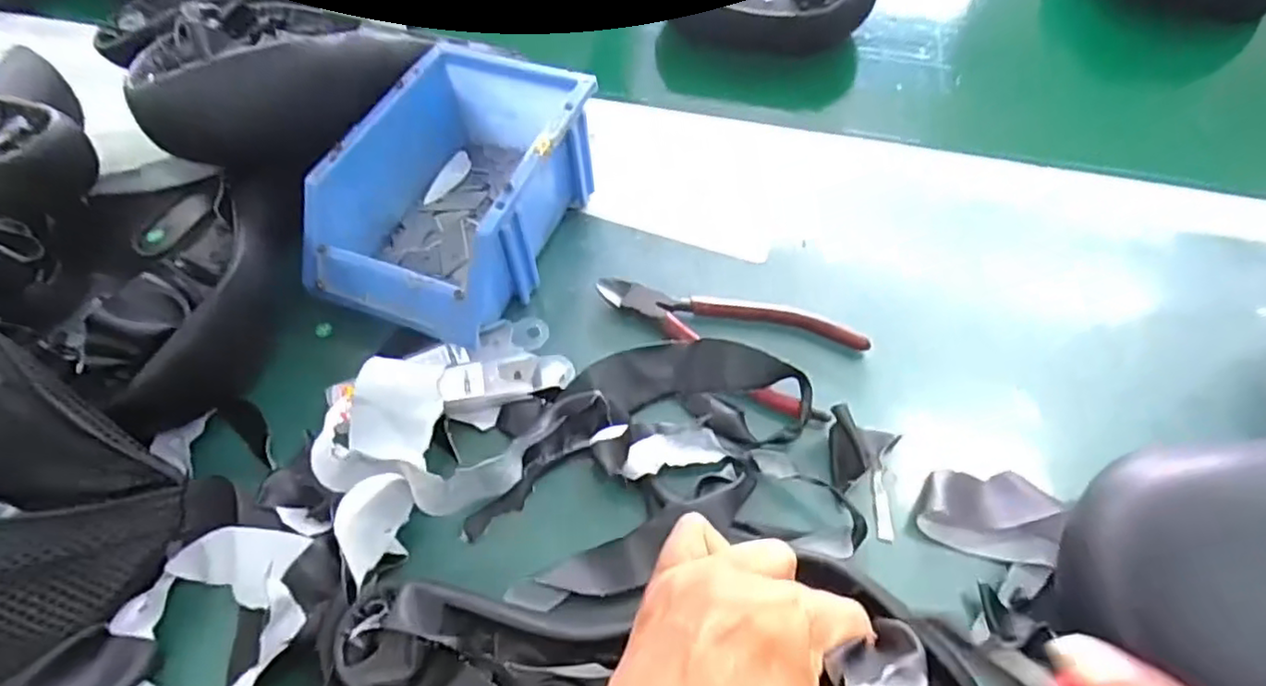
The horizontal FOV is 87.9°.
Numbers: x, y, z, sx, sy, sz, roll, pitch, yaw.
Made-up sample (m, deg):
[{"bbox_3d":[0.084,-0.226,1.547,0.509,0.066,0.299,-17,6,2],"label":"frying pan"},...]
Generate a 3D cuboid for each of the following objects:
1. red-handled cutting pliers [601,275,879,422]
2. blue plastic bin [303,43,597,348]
[{"bbox_3d":[0.052,-0.009,0.385,0.151,0.013,0.065,27,61,19],"label":"red-handled cutting pliers"},{"bbox_3d":[-0.105,-0.091,0.406,0.115,0.081,0.172,19,58,15],"label":"blue plastic bin"}]

